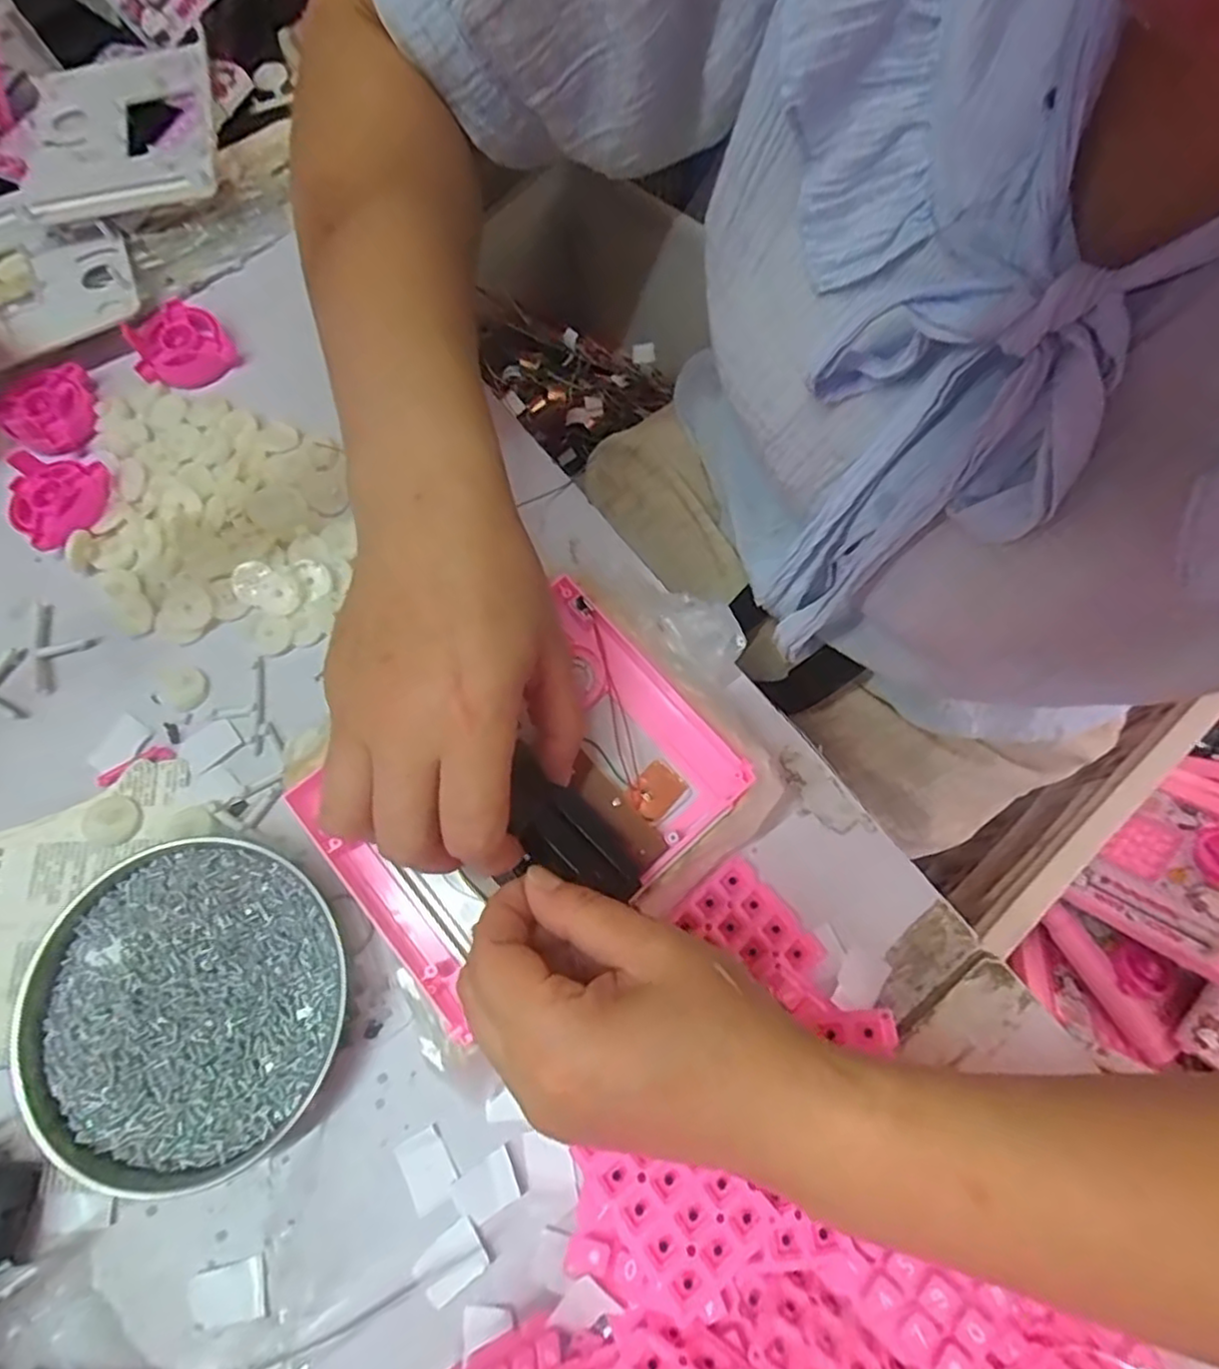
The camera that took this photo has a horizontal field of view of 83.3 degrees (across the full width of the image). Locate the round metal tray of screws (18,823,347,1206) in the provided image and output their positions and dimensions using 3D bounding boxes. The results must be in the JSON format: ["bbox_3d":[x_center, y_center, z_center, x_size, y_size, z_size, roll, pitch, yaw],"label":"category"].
[{"bbox_3d":[-0.185,0.141,0.303,0.130,0.026,0.133,0,71,0],"label":"round metal tray of screws"}]

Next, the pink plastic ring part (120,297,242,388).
[{"bbox_3d":[-0.257,-0.202,0.407,0.050,0.020,0.051,0,71,0],"label":"pink plastic ring part"}]

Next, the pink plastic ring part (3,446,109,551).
[{"bbox_3d":[-0.305,-0.099,0.375,0.051,0.017,0.050,10,71,3],"label":"pink plastic ring part"}]

